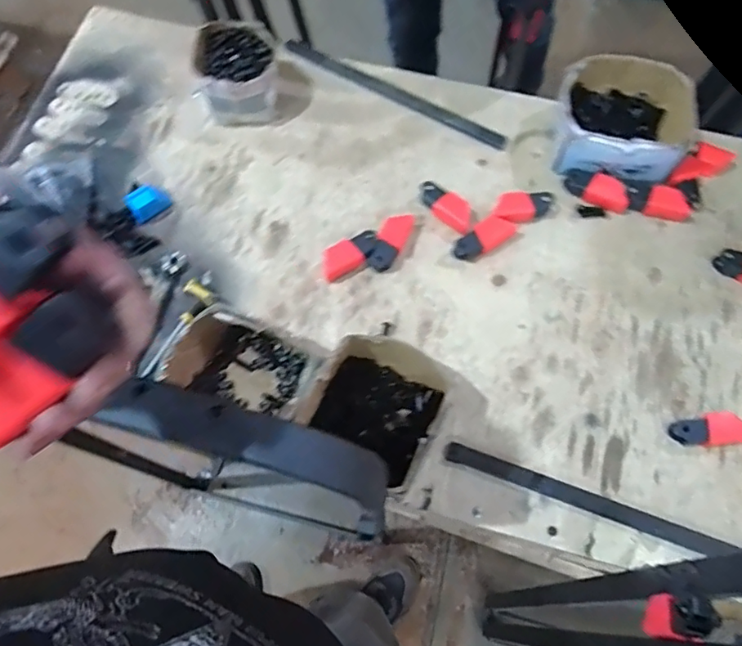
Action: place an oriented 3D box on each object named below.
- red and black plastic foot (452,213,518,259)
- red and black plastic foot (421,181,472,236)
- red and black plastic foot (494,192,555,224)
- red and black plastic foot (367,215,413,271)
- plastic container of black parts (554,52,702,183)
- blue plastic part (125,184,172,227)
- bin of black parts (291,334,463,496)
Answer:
[{"bbox_3d":[0.152,-0.112,0.715,0.091,0.025,0.036,-32,72,-12],"label":"red and black plastic foot"},{"bbox_3d":[0.101,-0.155,0.733,0.083,0.024,0.041,32,72,11],"label":"red and black plastic foot"},{"bbox_3d":[0.210,-0.159,0.730,0.094,0.024,0.039,-10,69,-20],"label":"red and black plastic foot"},{"bbox_3d":[0.026,-0.107,0.714,0.035,0.027,0.083,24,70,8],"label":"red and black plastic foot"},{"bbox_3d":[0.351,-0.280,0.752,0.184,0.079,0.168,9,69,3],"label":"plastic container of black parts"},{"bbox_3d":[-0.306,-0.164,0.740,0.035,0.034,0.053,42,74,14],"label":"blue plastic part"},{"bbox_3d":[0.010,0.095,0.609,0.140,0.085,0.140,32,72,11],"label":"bin of black parts"}]

